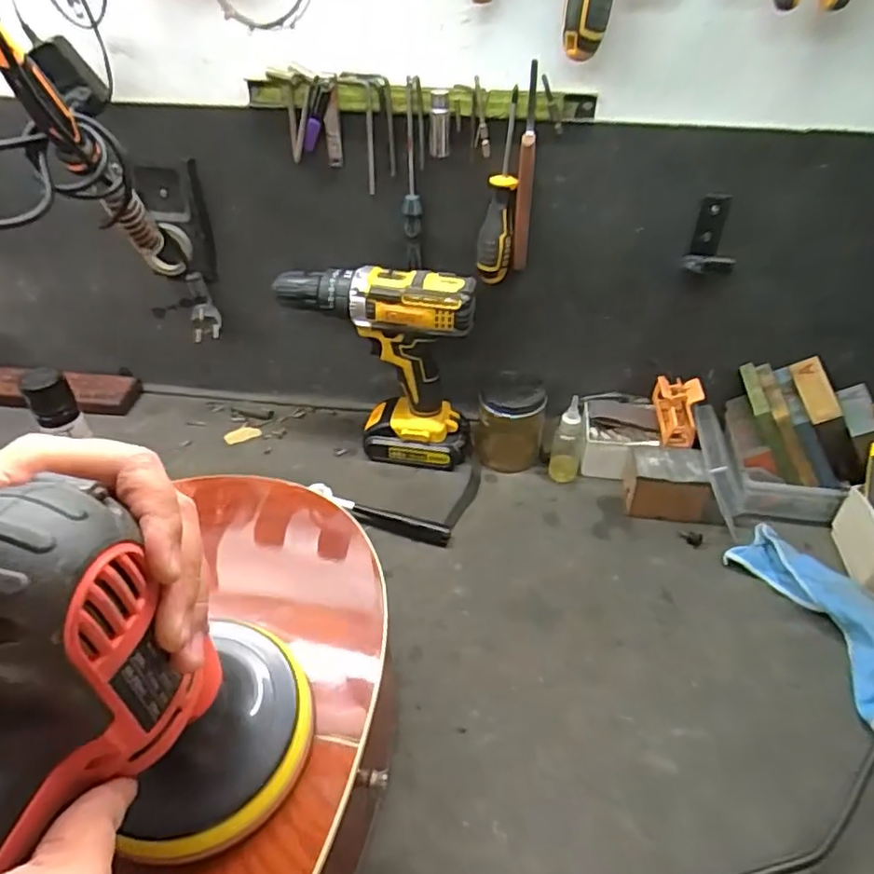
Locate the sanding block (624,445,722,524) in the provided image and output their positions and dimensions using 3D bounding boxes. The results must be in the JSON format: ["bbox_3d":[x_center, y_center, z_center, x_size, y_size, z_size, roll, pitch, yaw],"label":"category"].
[{"bbox_3d":[0.236,0.044,0.626,0.096,0.053,0.052,5,40,6],"label":"sanding block"}]

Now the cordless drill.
[{"bbox_3d":[-0.062,-0.072,0.657,0.196,0.204,0.068,7,40,8],"label":"cordless drill"}]

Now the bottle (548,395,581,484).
[{"bbox_3d":[0.136,0.002,0.654,0.030,0.095,0.031,10,41,12],"label":"bottle"}]

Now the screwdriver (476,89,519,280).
[{"bbox_3d":[0.054,-0.217,0.573,0.031,0.159,0.026,1,40,0],"label":"screwdriver"}]

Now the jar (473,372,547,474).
[{"bbox_3d":[0.078,-0.021,0.681,0.080,0.088,0.077,0,40,0],"label":"jar"}]

